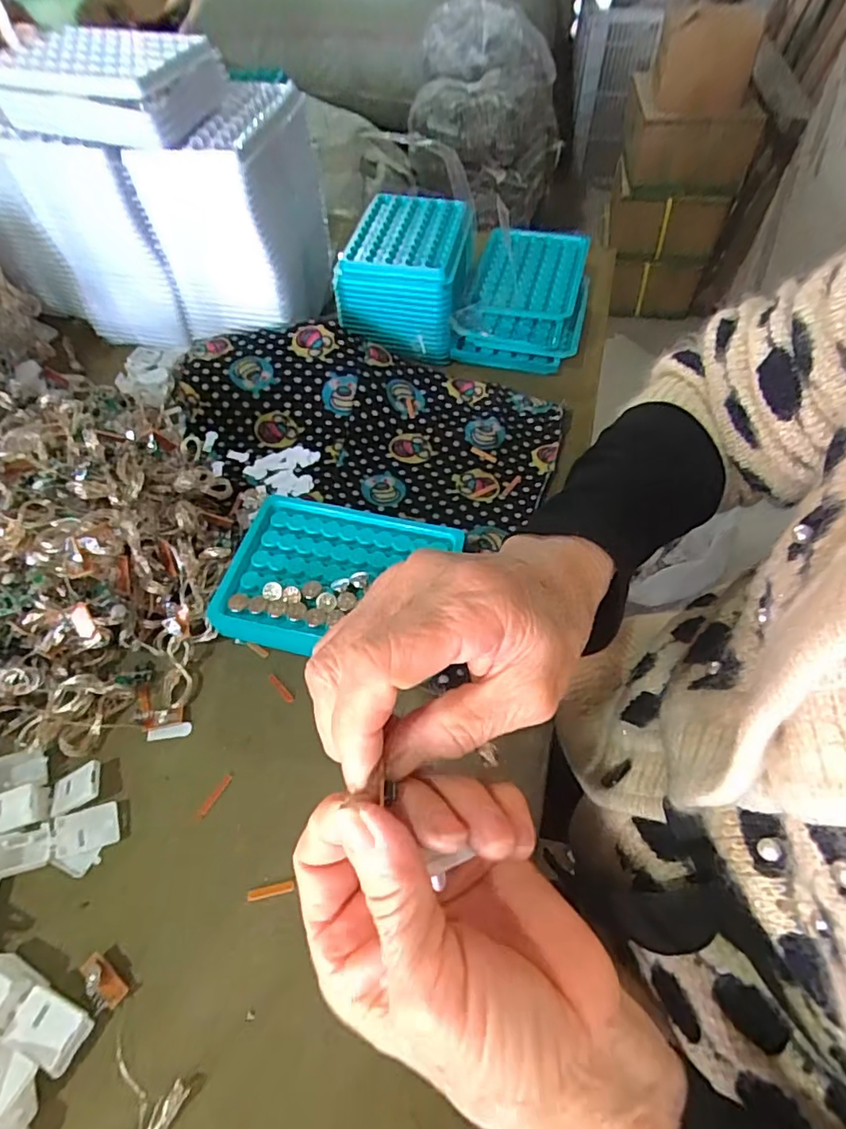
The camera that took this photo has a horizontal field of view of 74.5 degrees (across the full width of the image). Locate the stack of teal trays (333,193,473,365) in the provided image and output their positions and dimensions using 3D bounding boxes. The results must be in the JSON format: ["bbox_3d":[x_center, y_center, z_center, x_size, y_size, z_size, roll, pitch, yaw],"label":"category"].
[{"bbox_3d":[-0.012,-0.252,0.481,0.099,0.066,0.135,9,56,6],"label":"stack of teal trays"}]

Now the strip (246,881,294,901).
[{"bbox_3d":[-0.073,0.156,0.267,0.022,0.004,0.005,-9,57,-8],"label":"strip"}]

